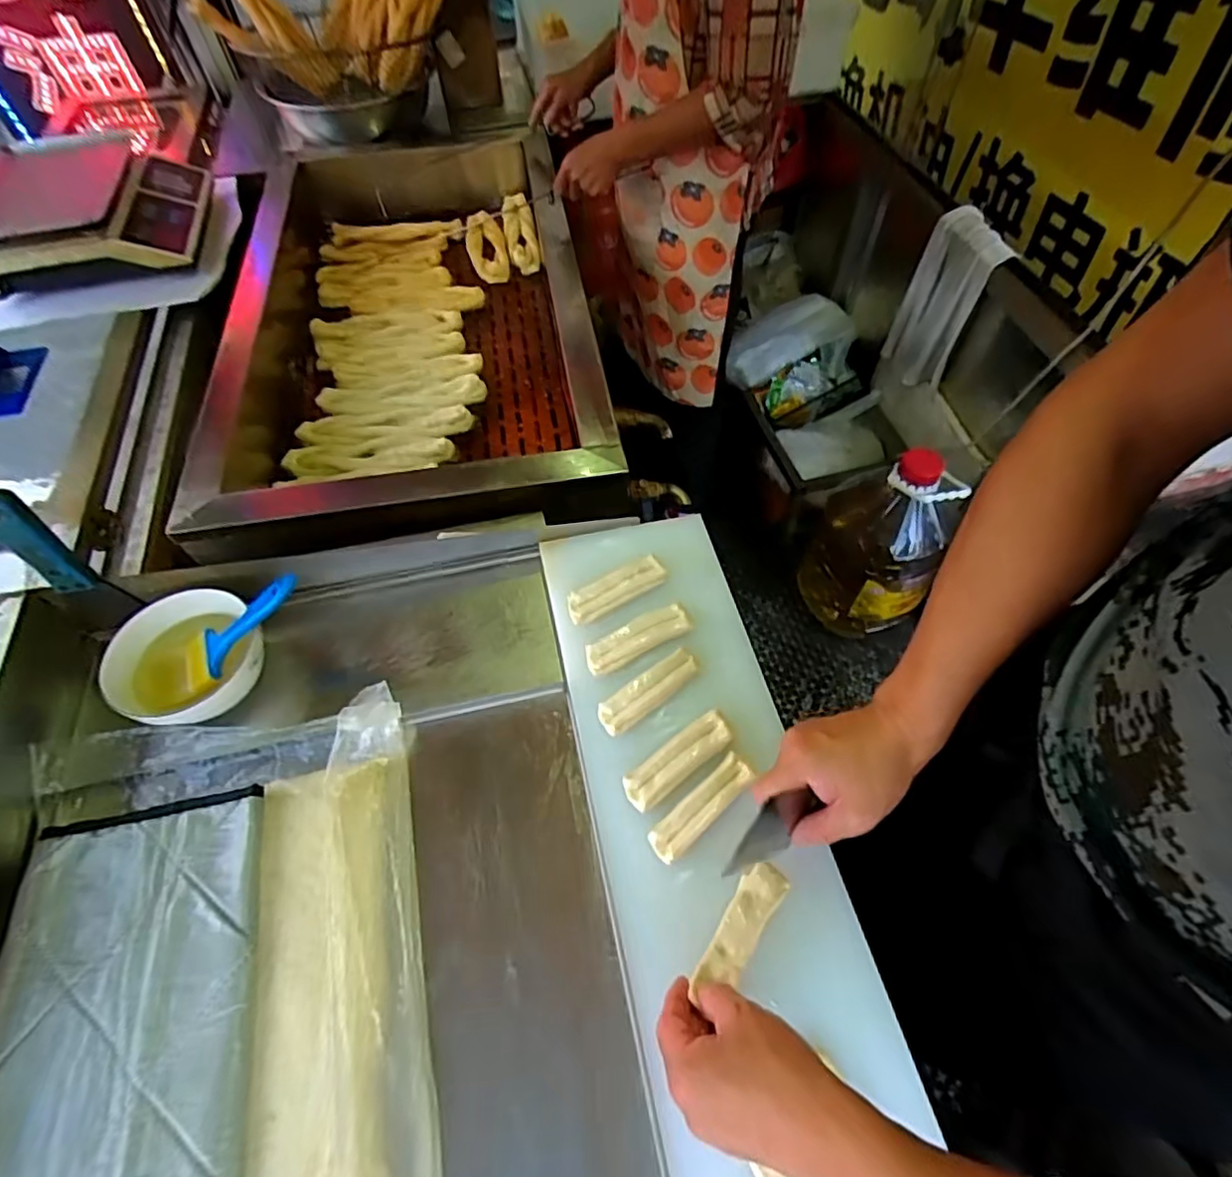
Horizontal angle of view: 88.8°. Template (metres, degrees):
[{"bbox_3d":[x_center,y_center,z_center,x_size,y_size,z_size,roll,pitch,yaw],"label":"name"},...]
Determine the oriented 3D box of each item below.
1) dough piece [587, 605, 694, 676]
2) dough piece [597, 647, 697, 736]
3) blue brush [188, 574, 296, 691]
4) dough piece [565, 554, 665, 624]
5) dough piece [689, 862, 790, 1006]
[{"bbox_3d":[0.020,0.047,0.614,0.109,0.007,0.035,-24,61,-14],"label":"dough piece"},{"bbox_3d":[0.030,0.093,0.583,0.107,0.008,0.029,-34,64,-19],"label":"dough piece"},{"bbox_3d":[-0.350,0.035,0.583,0.143,0.013,0.044,-40,63,8],"label":"blue brush"},{"bbox_3d":[-0.001,-0.001,0.644,0.106,0.019,0.032,-26,62,-15],"label":"dough piece"},{"bbox_3d":[0.091,0.250,0.462,0.030,0.011,0.101,34,59,19],"label":"dough piece"}]

